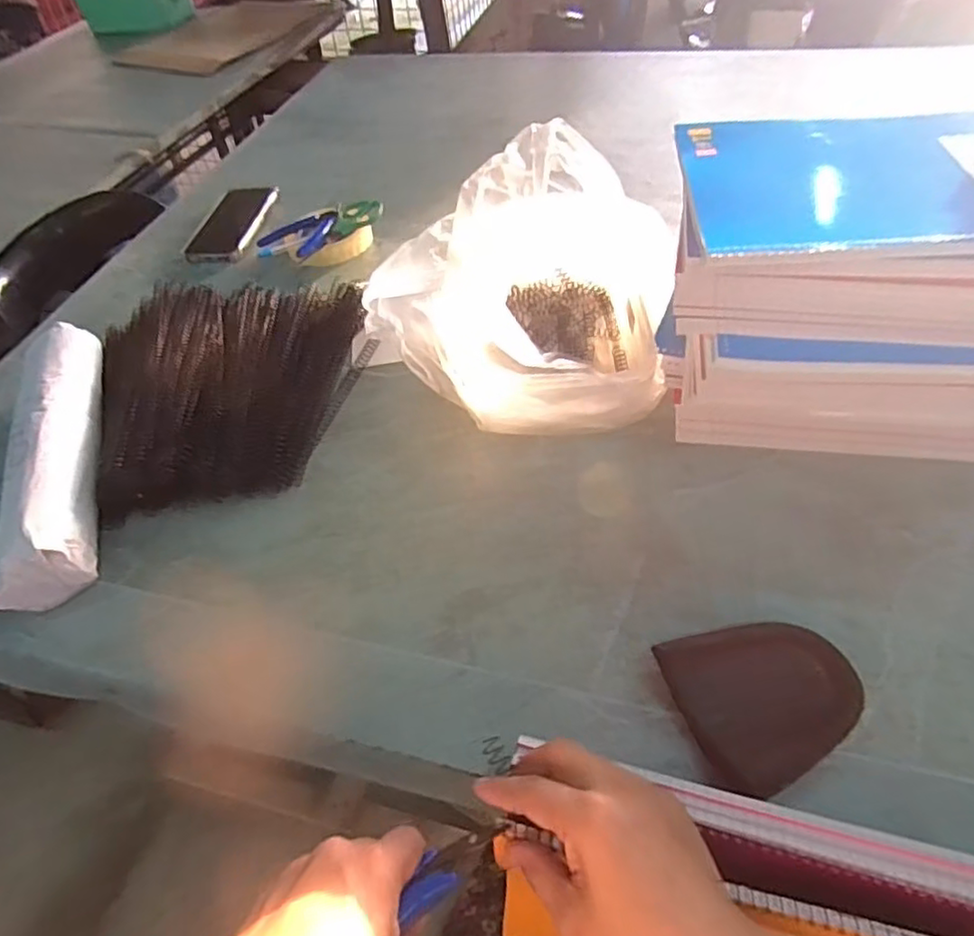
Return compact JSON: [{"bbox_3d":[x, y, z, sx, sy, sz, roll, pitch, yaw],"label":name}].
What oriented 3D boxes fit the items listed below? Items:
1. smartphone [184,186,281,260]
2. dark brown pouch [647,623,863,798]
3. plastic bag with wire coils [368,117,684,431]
[{"bbox_3d":[-0.341,-0.336,0.871,0.082,0.014,0.179,0,51,6],"label":"smartphone"},{"bbox_3d":[0.169,0.138,0.387,0.102,0.029,0.092,-15,51,-6],"label":"dark brown pouch"},{"bbox_3d":[0.021,-0.173,0.611,0.276,0.126,0.299,2,50,10],"label":"plastic bag with wire coils"}]

